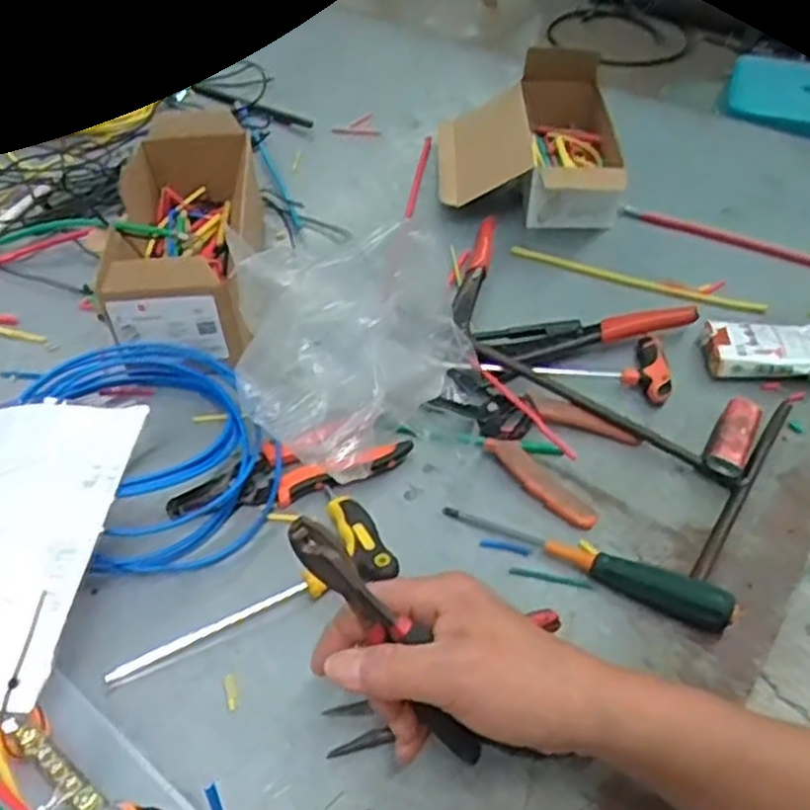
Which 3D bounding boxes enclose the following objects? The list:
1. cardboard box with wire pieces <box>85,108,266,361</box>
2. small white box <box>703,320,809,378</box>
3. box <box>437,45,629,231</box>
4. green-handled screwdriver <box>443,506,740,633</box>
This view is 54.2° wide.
[{"bbox_3d":[-0.185,-0.141,0.678,0.107,0.099,0.242,-3,47,-3],"label":"cardboard box with wire pieces"},{"bbox_3d":[0.291,-0.046,0.642,0.087,0.027,0.056,5,47,4],"label":"small white box"},{"bbox_3d":[0.126,-0.269,0.808,0.179,0.101,0.211,4,47,3],"label":"box"},{"bbox_3d":[0.118,0.093,0.515,0.187,0.028,0.031,23,50,20],"label":"green-handled screwdriver"}]

